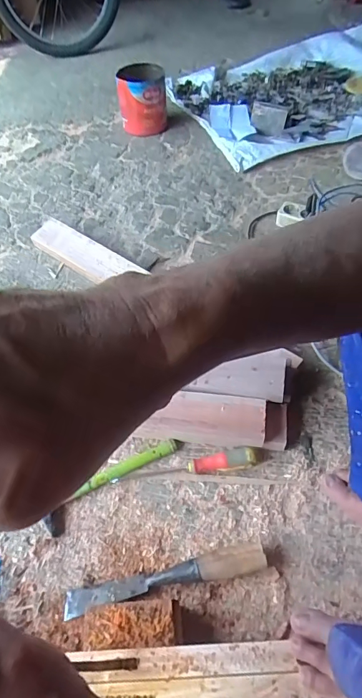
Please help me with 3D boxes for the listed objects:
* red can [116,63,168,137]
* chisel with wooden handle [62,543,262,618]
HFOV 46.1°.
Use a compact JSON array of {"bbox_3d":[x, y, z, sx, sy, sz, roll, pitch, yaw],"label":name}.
[{"bbox_3d":[-0.118,-0.765,1.314,0.142,0.185,0.120,-3,53,0],"label":"red can"},{"bbox_3d":[-0.021,0.321,0.593,0.287,0.038,0.041,-12,54,-6],"label":"chisel with wooden handle"}]

